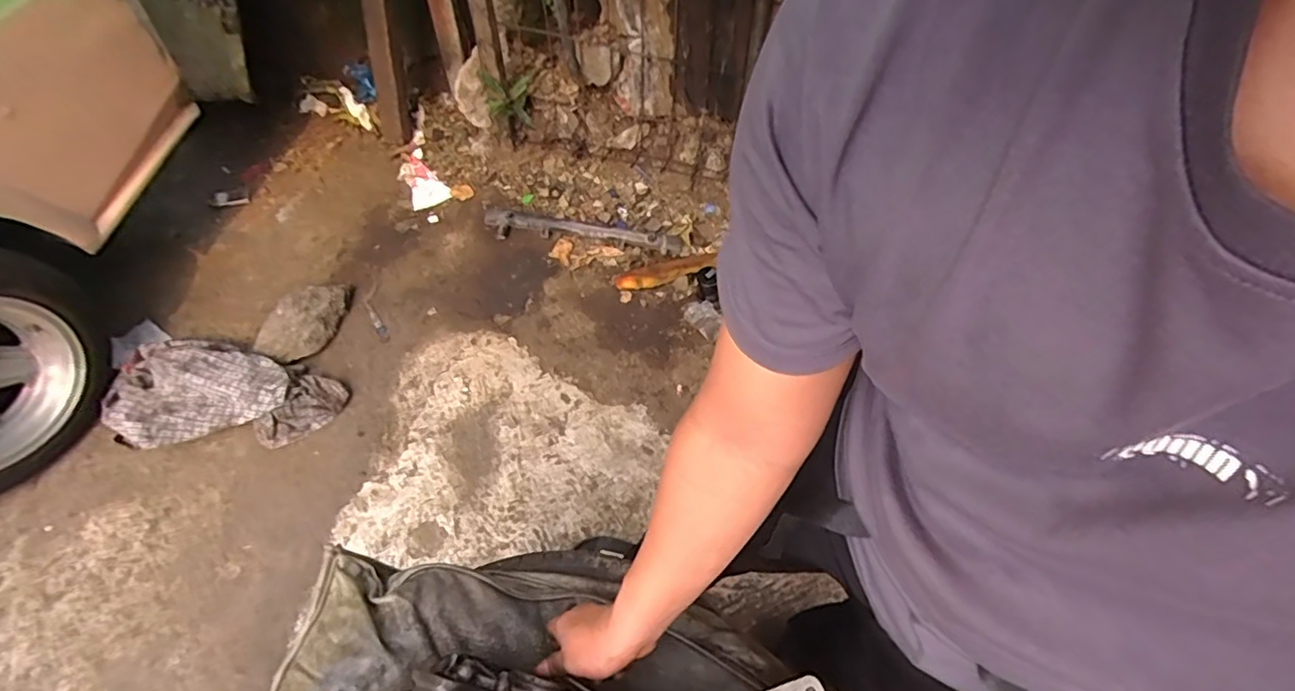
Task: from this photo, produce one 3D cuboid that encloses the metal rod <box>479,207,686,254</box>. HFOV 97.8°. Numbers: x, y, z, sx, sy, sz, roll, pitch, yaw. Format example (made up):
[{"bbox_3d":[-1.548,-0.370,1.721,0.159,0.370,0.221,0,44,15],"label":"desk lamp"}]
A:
[{"bbox_3d":[-0.182,-0.319,1.587,0.562,0.040,0.089,7,55,0],"label":"metal rod"}]

